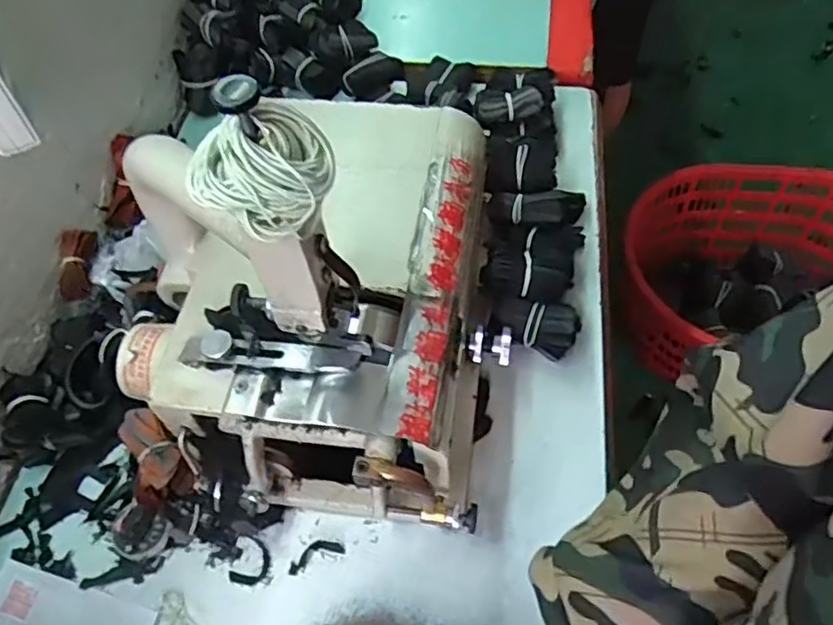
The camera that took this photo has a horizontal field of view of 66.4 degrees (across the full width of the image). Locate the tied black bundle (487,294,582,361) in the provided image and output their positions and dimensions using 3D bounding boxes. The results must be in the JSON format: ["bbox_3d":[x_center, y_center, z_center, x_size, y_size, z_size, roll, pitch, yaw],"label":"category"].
[{"bbox_3d":[0.113,0.012,0.619,0.085,0.049,0.055,15,59,11],"label":"tied black bundle"}]

